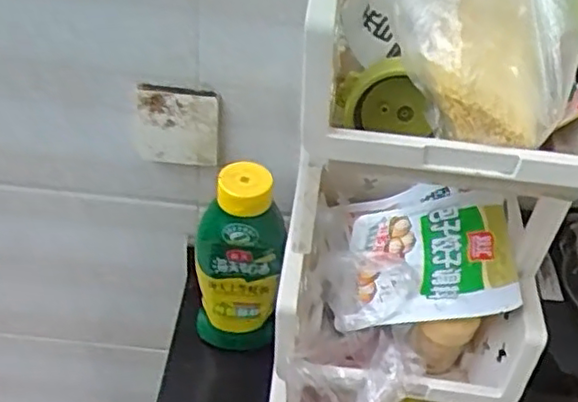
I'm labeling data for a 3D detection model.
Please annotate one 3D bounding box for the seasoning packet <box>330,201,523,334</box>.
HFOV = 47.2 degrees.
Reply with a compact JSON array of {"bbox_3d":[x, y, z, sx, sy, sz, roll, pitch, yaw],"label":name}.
[{"bbox_3d":[0.113,0.044,0.573,0.161,0.031,0.131,-13,43,30],"label":"seasoning packet"}]

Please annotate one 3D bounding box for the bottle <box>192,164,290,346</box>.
[{"bbox_3d":[-0.054,0.071,0.705,0.067,0.238,0.067,-22,49,-29],"label":"bottle"}]

